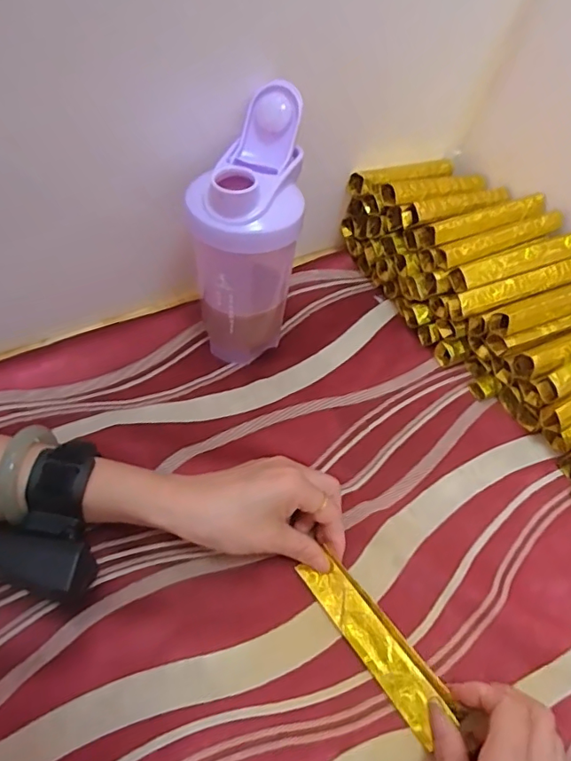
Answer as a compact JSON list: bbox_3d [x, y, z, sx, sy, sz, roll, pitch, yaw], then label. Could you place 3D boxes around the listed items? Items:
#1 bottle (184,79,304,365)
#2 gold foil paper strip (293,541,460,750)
[{"bbox_3d":[-0.032,-0.110,0.420,0.078,0.198,0.102,4,51,-3],"label":"bottle"},{"bbox_3d":[0.057,0.165,0.332,0.031,0.006,0.118,-37,65,-9],"label":"gold foil paper strip"}]

